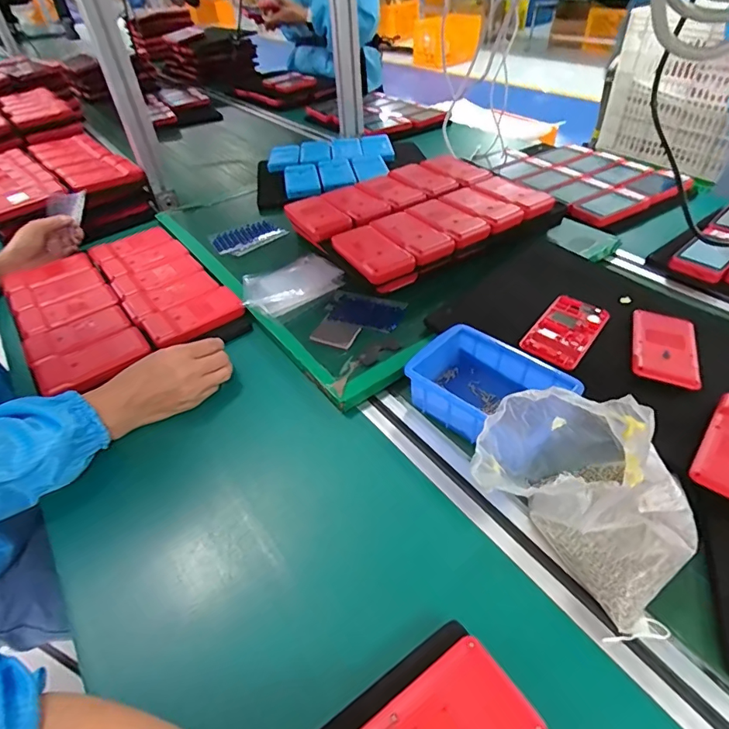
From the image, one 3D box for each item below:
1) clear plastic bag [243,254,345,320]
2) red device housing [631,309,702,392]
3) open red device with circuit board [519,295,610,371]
[{"bbox_3d":[-0.091,-0.110,0.622,0.135,0.019,0.096,-27,47,-22],"label":"clear plastic bag"},{"bbox_3d":[0.325,-0.023,0.497,0.064,0.007,0.130,15,47,21],"label":"red device housing"},{"bbox_3d":[0.229,-0.041,0.521,0.062,0.008,0.126,27,52,30],"label":"open red device with circuit board"}]

